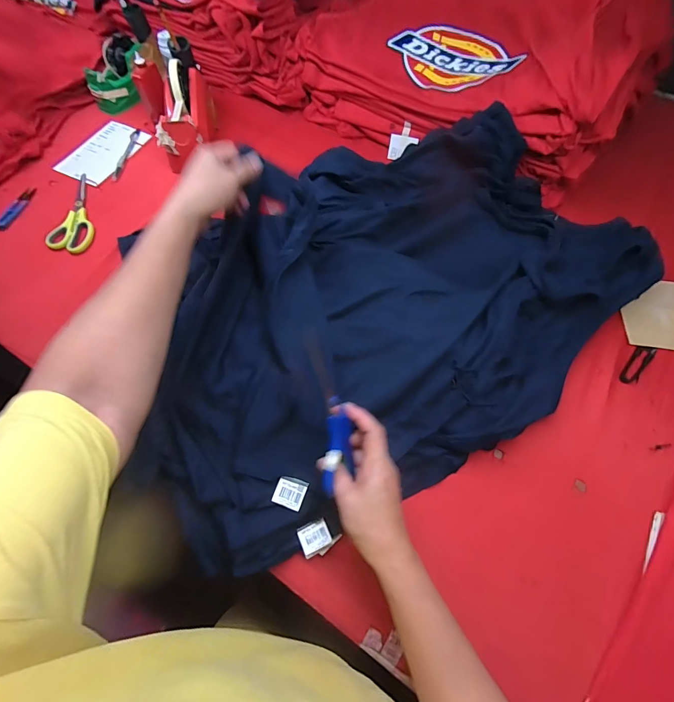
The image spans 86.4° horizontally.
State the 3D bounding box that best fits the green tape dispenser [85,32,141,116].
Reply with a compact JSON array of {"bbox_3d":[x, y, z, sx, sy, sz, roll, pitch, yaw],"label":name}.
[{"bbox_3d":[-0.455,-0.574,0.740,0.069,0.071,0.154,20,95,7],"label":"green tape dispenser"}]

